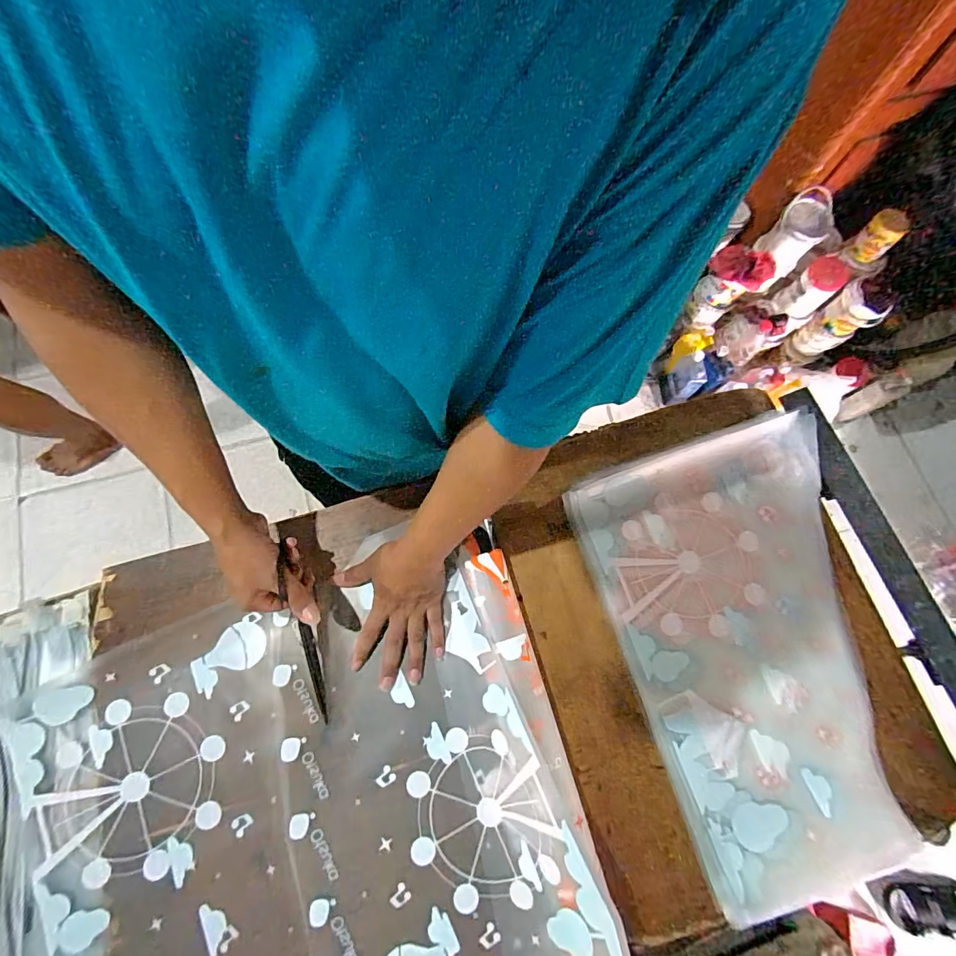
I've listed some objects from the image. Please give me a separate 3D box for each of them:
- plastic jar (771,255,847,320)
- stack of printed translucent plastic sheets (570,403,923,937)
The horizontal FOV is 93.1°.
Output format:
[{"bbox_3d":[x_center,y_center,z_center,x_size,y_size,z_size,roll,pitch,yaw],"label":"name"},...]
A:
[{"bbox_3d":[1.000,-0.571,1.354,0.114,0.152,0.114,1,73,-3],"label":"plastic jar"},{"bbox_3d":[0.348,0.192,0.560,0.327,0.026,0.489,-18,76,-3],"label":"stack of printed translucent plastic sheets"}]

